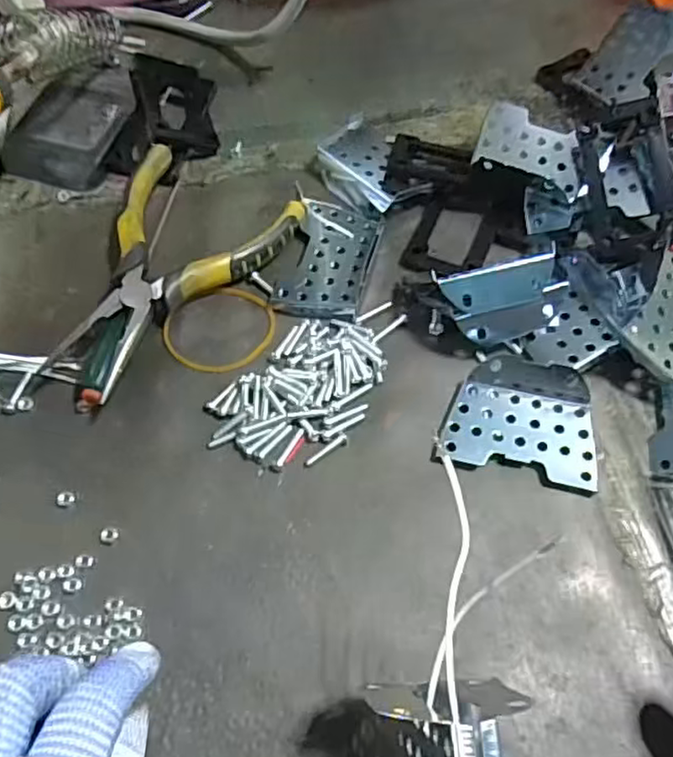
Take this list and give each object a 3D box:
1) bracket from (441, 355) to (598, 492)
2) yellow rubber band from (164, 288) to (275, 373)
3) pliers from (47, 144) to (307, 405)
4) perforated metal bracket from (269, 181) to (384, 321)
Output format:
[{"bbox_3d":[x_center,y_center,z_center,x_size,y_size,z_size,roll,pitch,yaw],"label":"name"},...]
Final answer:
[{"bbox_3d":[0.088,0.016,0.307,0.066,0.015,0.058,13,64,8],"label":"bracket"},{"bbox_3d":[-0.058,-0.025,0.335,0.055,0.006,0.046,-31,65,-15],"label":"yellow rubber band"},{"bbox_3d":[-0.090,-0.055,0.343,0.090,0.023,0.141,25,66,13],"label":"pliers"},{"bbox_3d":[-0.004,-0.065,0.355,0.047,0.007,0.074,12,64,7],"label":"perforated metal bracket"}]

